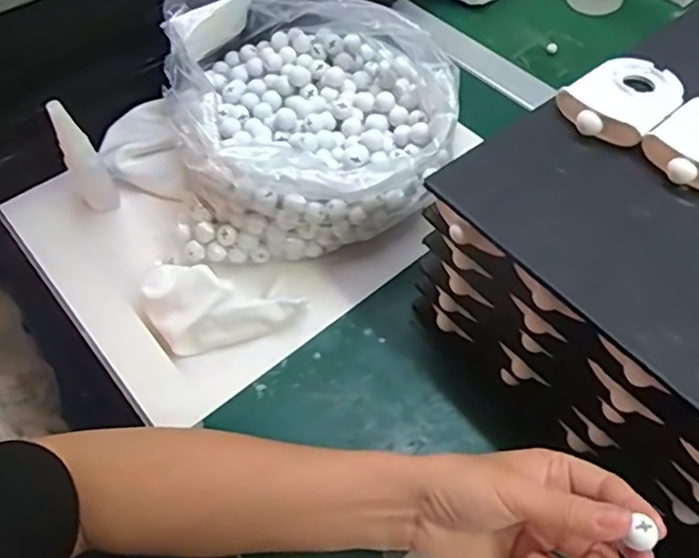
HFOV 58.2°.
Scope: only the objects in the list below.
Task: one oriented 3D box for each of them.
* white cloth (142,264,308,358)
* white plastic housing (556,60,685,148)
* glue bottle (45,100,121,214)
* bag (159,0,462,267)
[{"bbox_3d":[-0.097,0.013,0.474,0.114,0.041,0.071,-16,56,-9],"label":"white cloth"},{"bbox_3d":[0.177,-0.118,0.400,0.085,0.012,0.057,-39,63,-21],"label":"white plastic housing"},{"bbox_3d":[-0.218,-0.098,0.510,0.027,0.118,0.023,-31,60,-18],"label":"glue bottle"},{"bbox_3d":[-0.036,-0.130,0.518,0.223,0.120,0.212,-3,55,0],"label":"bag"}]

